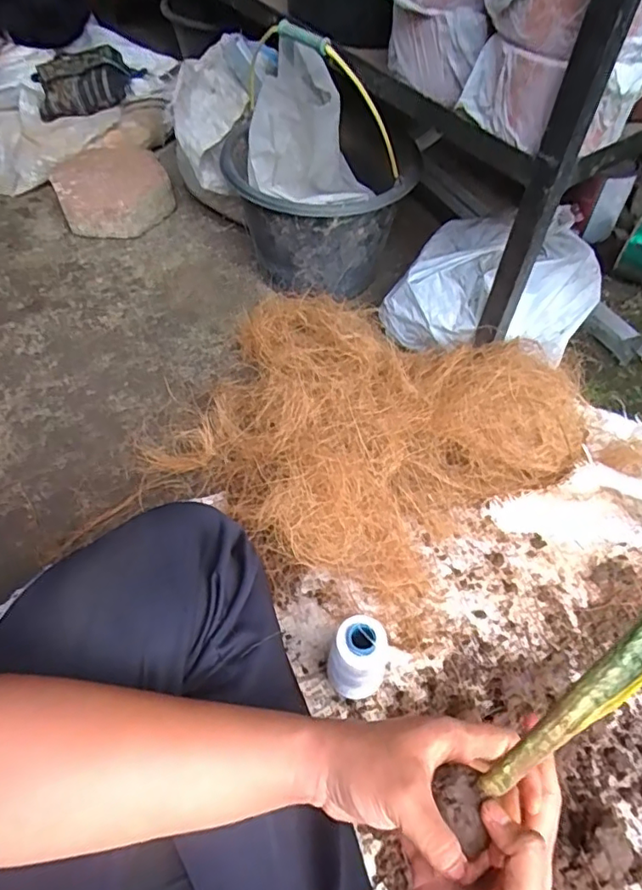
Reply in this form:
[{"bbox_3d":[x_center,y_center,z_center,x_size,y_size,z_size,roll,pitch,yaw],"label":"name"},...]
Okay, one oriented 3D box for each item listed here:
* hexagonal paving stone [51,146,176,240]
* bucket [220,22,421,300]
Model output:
[{"bbox_3d":[-0.381,-0.465,1.025,0.194,0.093,0.205,-17,57,-14],"label":"hexagonal paving stone"},{"bbox_3d":[-0.005,-0.398,0.791,0.237,0.306,0.237,-6,55,-6],"label":"bucket"}]

